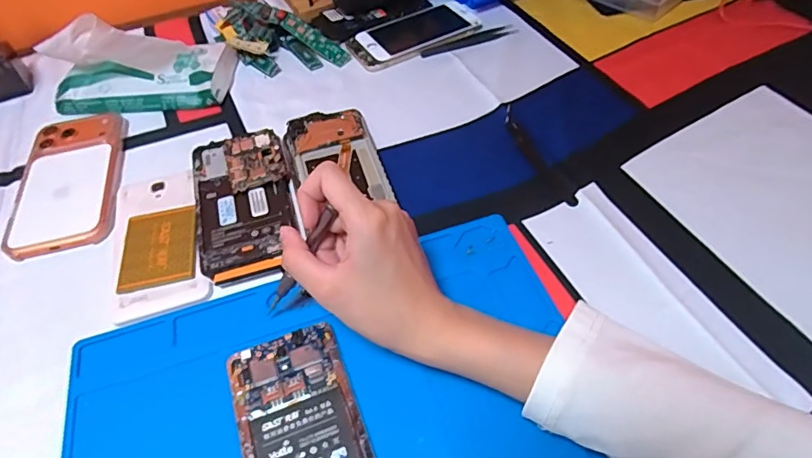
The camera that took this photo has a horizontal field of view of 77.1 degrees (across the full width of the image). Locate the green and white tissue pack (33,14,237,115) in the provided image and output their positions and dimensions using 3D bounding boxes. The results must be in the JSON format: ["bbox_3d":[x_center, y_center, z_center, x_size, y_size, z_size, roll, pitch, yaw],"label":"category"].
[{"bbox_3d":[-0.274,-0.171,0.515,0.170,0.081,0.072,-4,51,1],"label":"green and white tissue pack"}]

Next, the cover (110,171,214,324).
[{"bbox_3d":[-0.197,0.005,0.404,0.066,0.010,0.139,-18,52,-9],"label":"cover"}]

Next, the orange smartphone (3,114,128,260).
[{"bbox_3d":[-0.301,-0.044,0.454,0.087,0.015,0.157,-15,51,-7],"label":"orange smartphone"}]

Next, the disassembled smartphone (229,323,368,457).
[{"bbox_3d":[-0.059,0.124,0.297,0.066,0.007,0.140,-19,52,-10],"label":"disassembled smartphone"}]

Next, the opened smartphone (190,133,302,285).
[{"bbox_3d":[-0.133,-0.026,0.421,0.076,0.016,0.149,-16,51,-8],"label":"opened smartphone"}]

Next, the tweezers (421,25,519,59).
[{"bbox_3d":[0.070,-0.210,0.564,0.112,0.004,0.019,-19,52,-10],"label":"tweezers"}]

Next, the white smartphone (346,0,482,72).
[{"bbox_3d":[0.008,-0.225,0.579,0.149,0.008,0.081,-27,54,-16],"label":"white smartphone"}]

